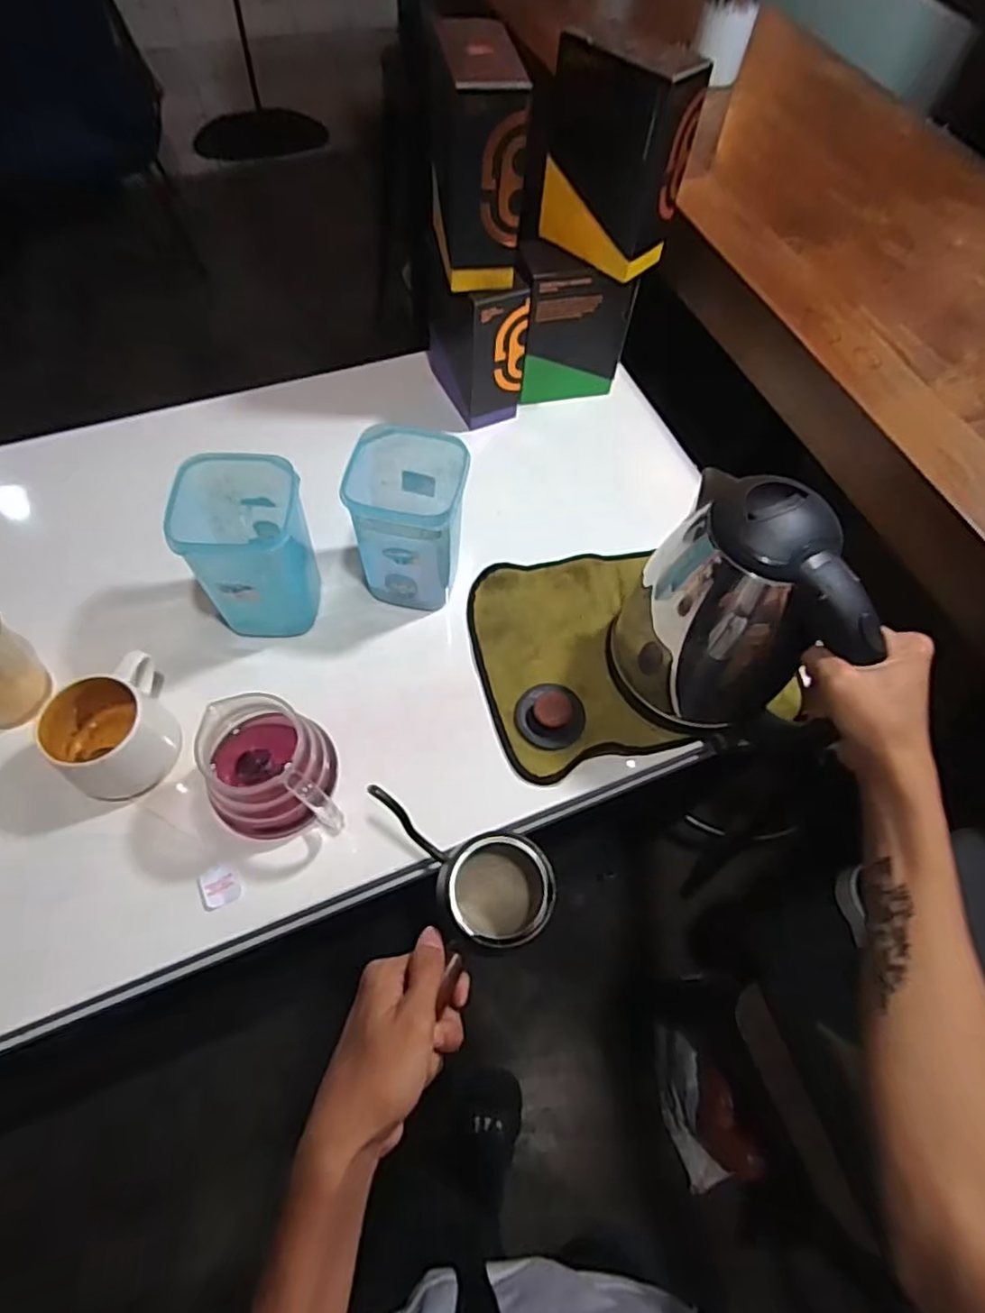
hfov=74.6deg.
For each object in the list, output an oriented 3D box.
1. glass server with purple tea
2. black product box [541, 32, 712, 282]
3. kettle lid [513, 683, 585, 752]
[{"bbox_3d":[-0.175,0.089,0.516,0.098,0.090,0.088,-1,63,-3],"label":"glass server with purple tea"},{"bbox_3d":[0.114,-0.460,0.590,0.121,0.154,0.071,37,67,15],"label":"black product box"},{"bbox_3d":[0.053,0.051,0.587,0.060,0.019,0.064,1,63,-2],"label":"kettle lid"}]

